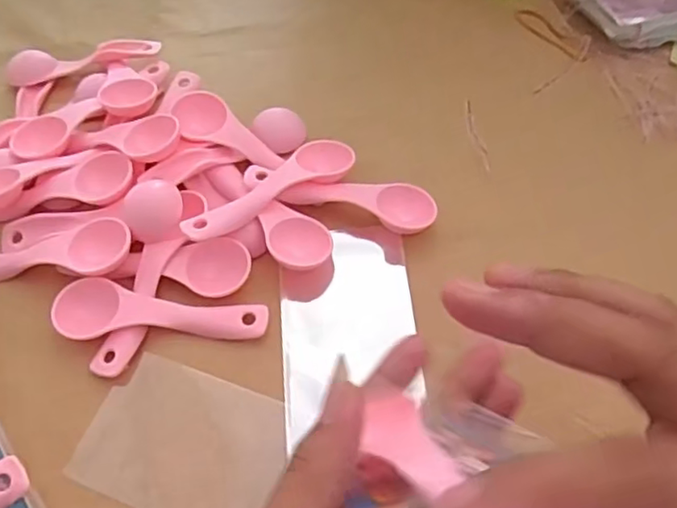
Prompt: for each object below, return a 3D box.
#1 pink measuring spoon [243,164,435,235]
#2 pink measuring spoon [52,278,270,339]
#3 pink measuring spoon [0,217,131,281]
[{"bbox_3d":[0.001,-0.034,0.373,0.111,0.017,0.033,13,58,10],"label":"pink measuring spoon"},{"bbox_3d":[-0.094,0.030,0.338,0.111,0.011,0.032,-2,56,0],"label":"pink measuring spoon"},{"bbox_3d":[-0.167,0.002,0.353,0.106,0.011,0.034,-11,56,9],"label":"pink measuring spoon"}]

